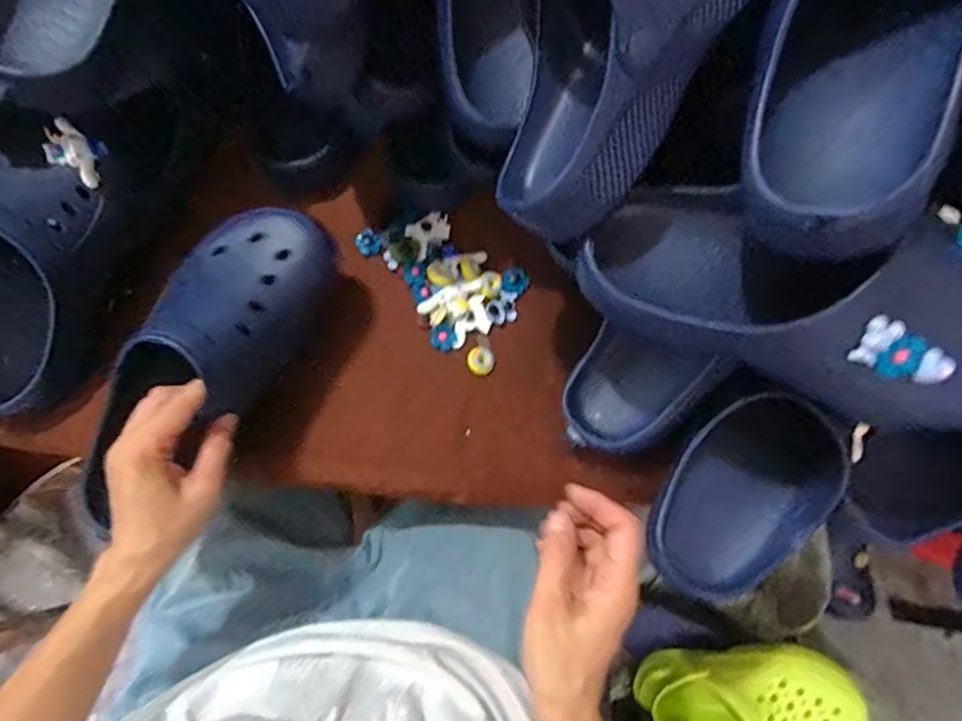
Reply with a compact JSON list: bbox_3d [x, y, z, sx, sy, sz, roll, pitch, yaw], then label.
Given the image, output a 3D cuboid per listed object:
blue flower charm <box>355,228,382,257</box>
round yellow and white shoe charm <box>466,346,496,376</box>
[{"bbox_3d":[-0.107,-0.112,0.533,0.023,0.010,0.023,-28,76,-8],"label":"blue flower charm"},{"bbox_3d":[0.000,0.000,0.498,0.025,0.006,0.026,1,94,6],"label":"round yellow and white shoe charm"}]

